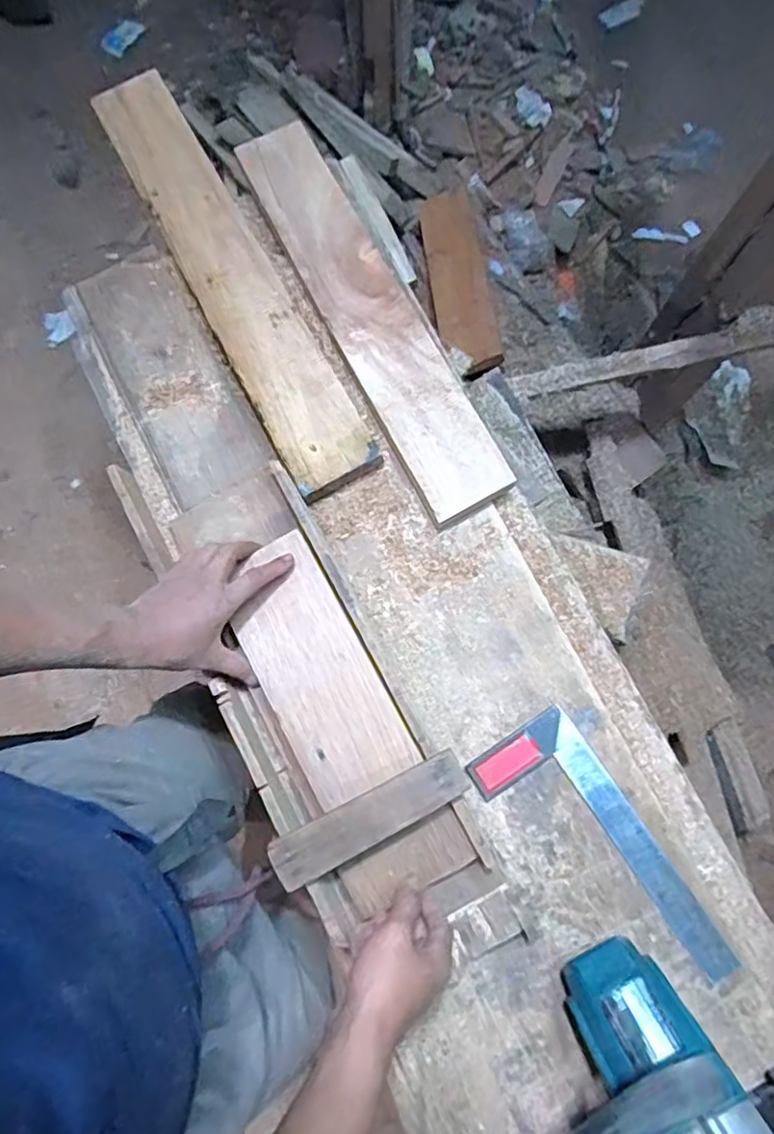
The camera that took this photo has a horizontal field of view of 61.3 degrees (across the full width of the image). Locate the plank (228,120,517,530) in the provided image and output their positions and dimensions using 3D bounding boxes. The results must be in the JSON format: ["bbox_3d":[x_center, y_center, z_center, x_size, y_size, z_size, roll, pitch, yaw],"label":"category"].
[{"bbox_3d":[-0.035,-0.339,0.825,0.109,0.033,0.612,-27,74,-4],"label":"plank"}]

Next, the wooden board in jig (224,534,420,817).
[{"bbox_3d":[-0.073,0.097,0.645,0.110,0.024,0.256,-24,74,-4],"label":"wooden board in jig"}]

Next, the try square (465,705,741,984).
[{"bbox_3d":[0.217,0.299,0.669,0.119,0.017,0.293,-33,80,-6],"label":"try square"}]

